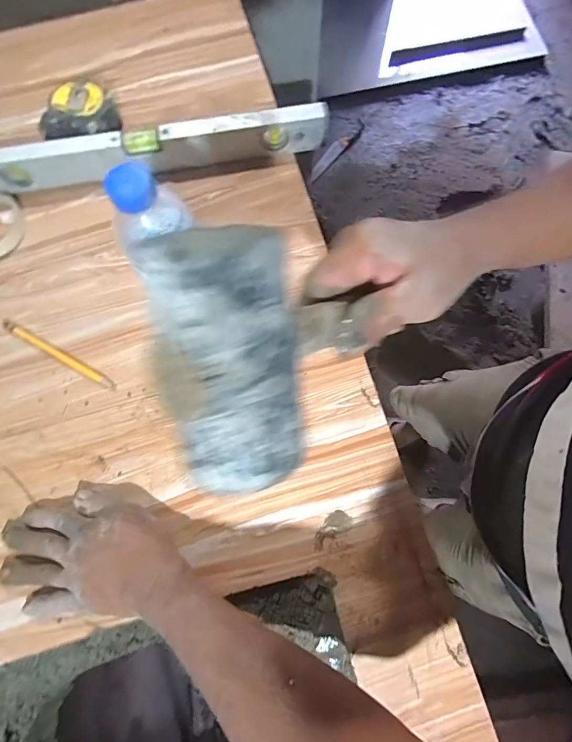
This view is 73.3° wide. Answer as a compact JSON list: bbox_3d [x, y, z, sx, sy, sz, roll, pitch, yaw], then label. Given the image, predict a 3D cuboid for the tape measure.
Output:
[{"bbox_3d":[-0.262,-0.325,0.507,0.082,0.053,0.082,0,76,1],"label":"tape measure"}]

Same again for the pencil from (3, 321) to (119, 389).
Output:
[{"bbox_3d":[-0.262,-0.019,0.443,0.160,0.007,0.013,28,78,8],"label":"pencil"}]

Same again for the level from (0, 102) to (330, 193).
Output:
[{"bbox_3d":[-0.172,-0.274,0.484,0.440,0.062,0.025,-9,76,-1],"label":"level"}]

